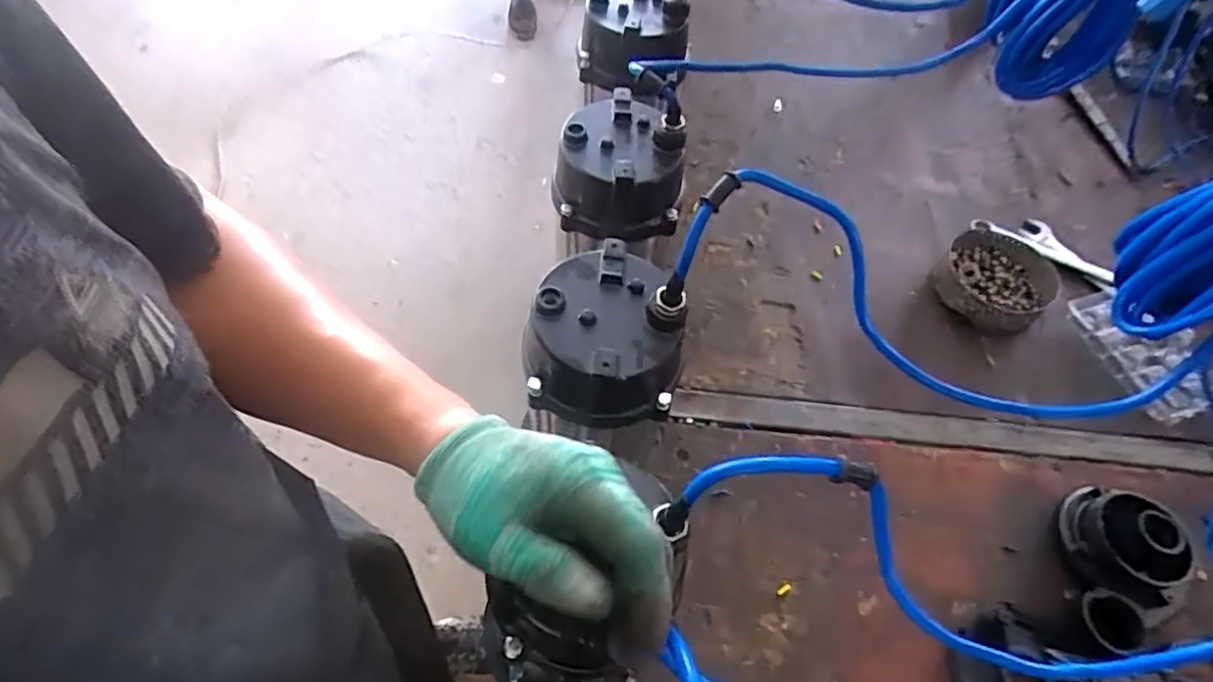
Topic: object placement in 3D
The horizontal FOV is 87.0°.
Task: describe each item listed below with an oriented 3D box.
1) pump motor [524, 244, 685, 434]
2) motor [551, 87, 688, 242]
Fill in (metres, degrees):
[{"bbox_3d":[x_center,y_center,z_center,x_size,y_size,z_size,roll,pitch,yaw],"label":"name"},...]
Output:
[{"bbox_3d":[0.001,-0.004,0.473,0.114,0.082,0.111,15,56,5],"label":"pump motor"},{"bbox_3d":[0.012,-0.148,0.574,0.116,0.084,0.123,5,56,-1],"label":"motor"}]

